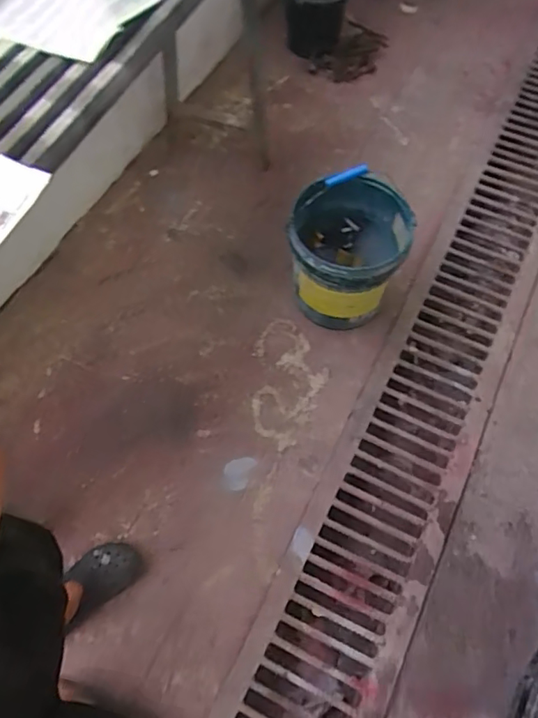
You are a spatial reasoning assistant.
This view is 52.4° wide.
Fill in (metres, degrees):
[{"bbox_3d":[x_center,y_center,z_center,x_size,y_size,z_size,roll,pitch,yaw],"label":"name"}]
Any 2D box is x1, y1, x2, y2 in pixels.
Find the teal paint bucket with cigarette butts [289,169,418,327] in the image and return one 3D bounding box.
[{"bbox_3d":[0.194,-0.281,1.399,0.285,0.445,0.263,2,65,-5],"label":"teal paint bucket with cigarette butts"}]

